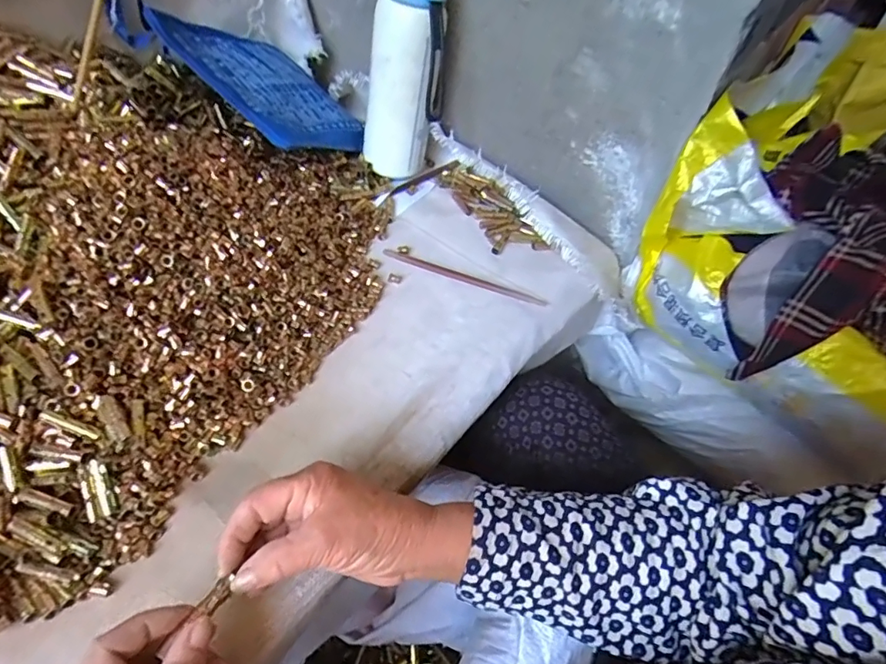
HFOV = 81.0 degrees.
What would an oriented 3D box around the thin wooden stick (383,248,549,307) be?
[{"bbox_3d":[0.021,-0.058,0.545,0.182,0.006,0.011,21,51,11],"label":"thin wooden stick"}]

